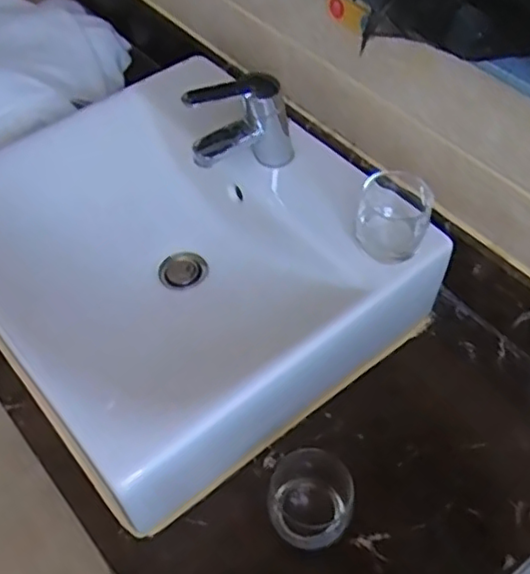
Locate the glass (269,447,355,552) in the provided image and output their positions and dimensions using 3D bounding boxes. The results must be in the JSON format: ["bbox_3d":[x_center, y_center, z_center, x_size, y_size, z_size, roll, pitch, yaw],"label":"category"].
[{"bbox_3d":[0.043,0.207,0.616,0.074,0.082,0.075,0,53,0],"label":"glass"}]

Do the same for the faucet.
[{"bbox_3d":[-0.024,-0.173,0.737,0.132,0.129,0.046,-20,56,-15],"label":"faucet"}]

